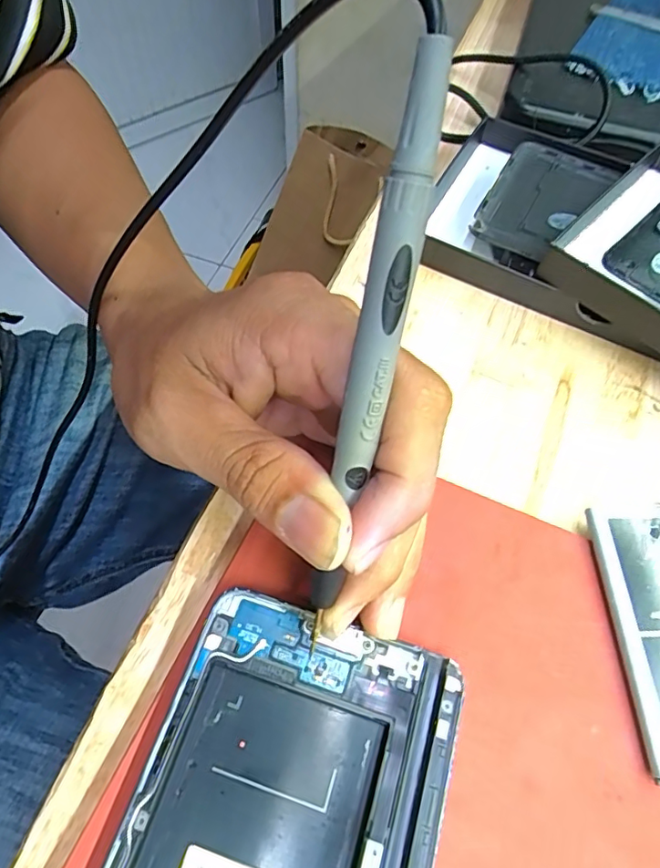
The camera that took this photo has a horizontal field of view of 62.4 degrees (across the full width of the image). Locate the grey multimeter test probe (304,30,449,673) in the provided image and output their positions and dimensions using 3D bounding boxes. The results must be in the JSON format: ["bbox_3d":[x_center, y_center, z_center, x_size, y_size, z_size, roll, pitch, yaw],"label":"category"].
[{"bbox_3d":[0.007,-0.005,0.121,0.009,0.135,0.007,12,30,3],"label":"grey multimeter test probe"}]

